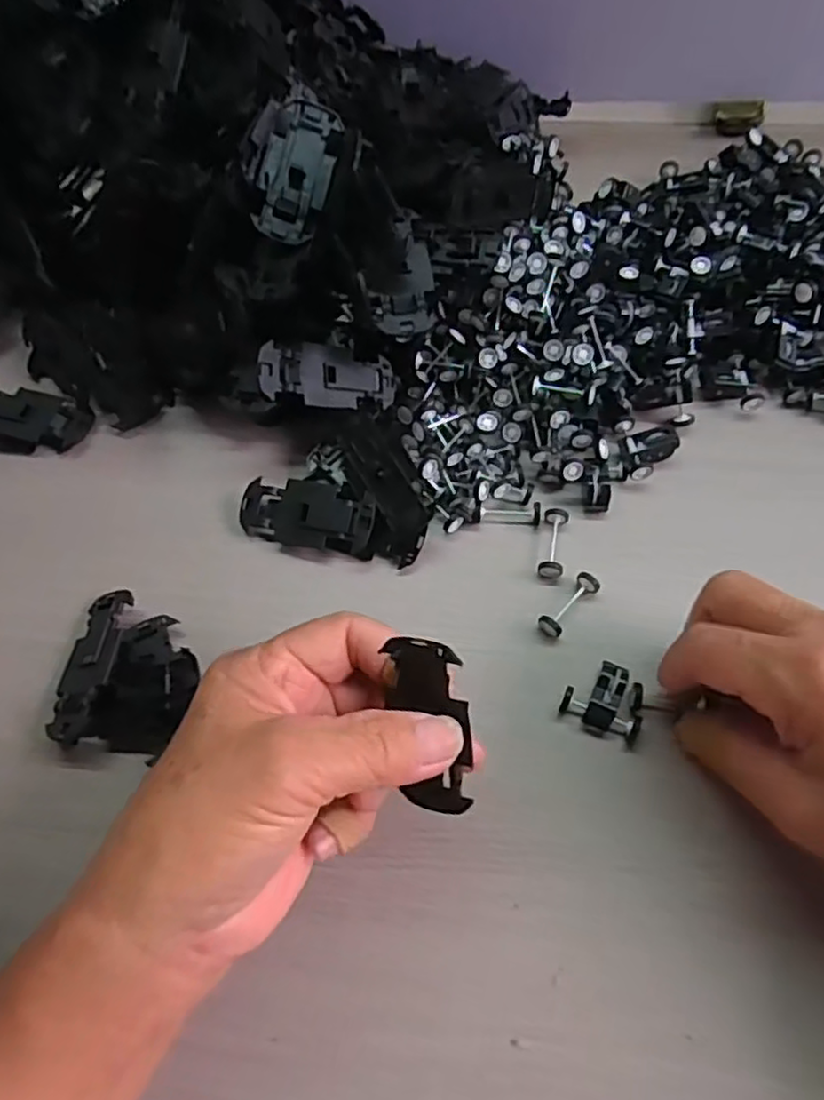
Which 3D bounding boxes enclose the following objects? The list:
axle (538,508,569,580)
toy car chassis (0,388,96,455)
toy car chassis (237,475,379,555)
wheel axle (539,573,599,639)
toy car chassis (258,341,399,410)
[{"bbox_3d":[0.063,-0.002,0.308,0.010,0.008,0.033,8,66,7],"label":"axle"},{"bbox_3d":[-0.199,-0.067,0.352,0.066,0.012,0.033,10,67,8],"label":"toy car chassis"},{"bbox_3d":[-0.047,-0.016,0.316,0.064,0.010,0.030,12,84,17],"label":"toy car chassis"},{"bbox_3d":[0.067,0.023,0.295,0.010,0.007,0.031,41,74,19],"label":"wheel axle"},{"bbox_3d":[-0.037,-0.080,0.319,0.065,0.005,0.027,-2,89,-25],"label":"toy car chassis"}]

